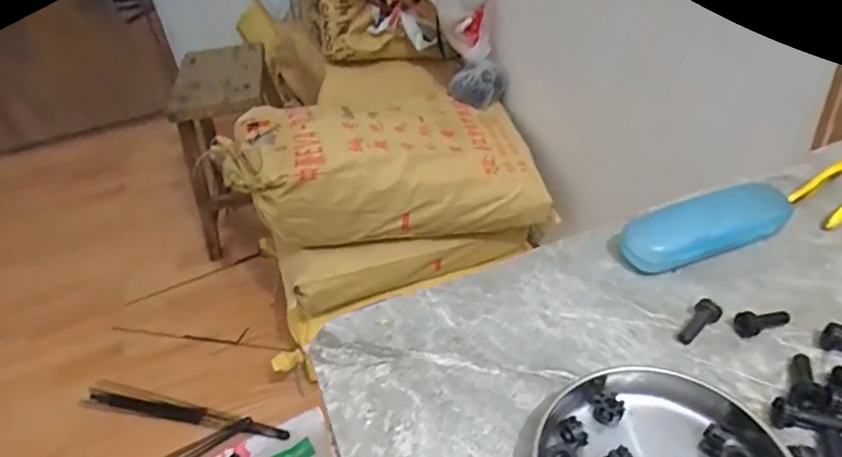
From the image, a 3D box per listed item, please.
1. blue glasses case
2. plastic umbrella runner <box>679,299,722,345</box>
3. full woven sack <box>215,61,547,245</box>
[{"bbox_3d":[0.241,-0.002,0.464,0.154,0.032,0.048,-18,41,-12],"label":"blue glasses case"},{"bbox_3d":[0.202,0.069,0.400,0.042,0.013,0.016,-36,48,-30],"label":"plastic umbrella runner"},{"bbox_3d":[-0.072,-0.191,1.224,0.598,0.230,0.407,-8,40,-1],"label":"full woven sack"}]

